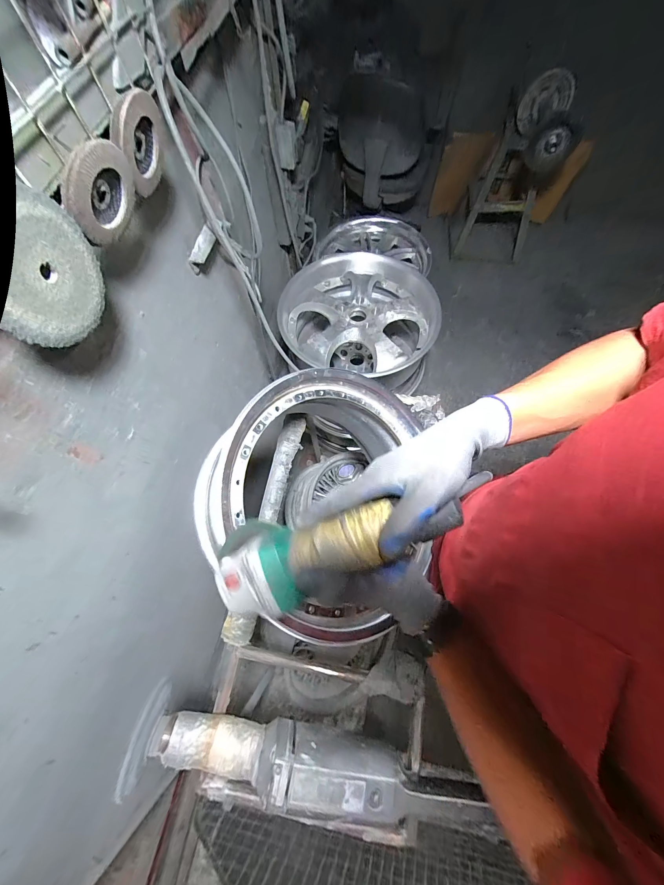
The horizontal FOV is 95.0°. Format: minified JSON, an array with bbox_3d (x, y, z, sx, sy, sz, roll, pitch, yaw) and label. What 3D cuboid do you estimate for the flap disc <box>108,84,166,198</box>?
[{"bbox_3d":[-0.236,-0.363,0.377,0.023,0.098,0.101,15,65,-10],"label":"flap disc"}]

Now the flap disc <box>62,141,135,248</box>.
[{"bbox_3d":[-0.250,-0.274,0.332,0.012,0.083,0.098,26,75,-8],"label":"flap disc"}]

